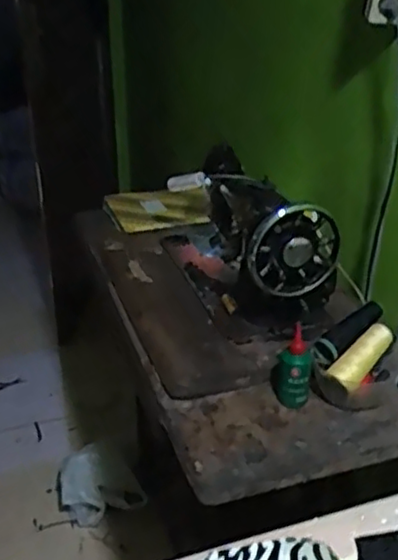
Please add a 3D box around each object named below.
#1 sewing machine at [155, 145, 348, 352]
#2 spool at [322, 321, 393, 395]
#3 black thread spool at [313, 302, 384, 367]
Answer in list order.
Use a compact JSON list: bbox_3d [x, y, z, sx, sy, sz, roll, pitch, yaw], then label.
[{"bbox_3d":[0.069,-0.087,1.139,0.168,0.204,0.398,-10,30,-17],"label":"sewing machine"},{"bbox_3d":[0.217,0.104,0.928,0.036,0.036,0.116,26,55,39],"label":"spool"},{"bbox_3d":[0.204,0.070,0.948,0.124,0.031,0.038,-37,42,-20],"label":"black thread spool"}]

